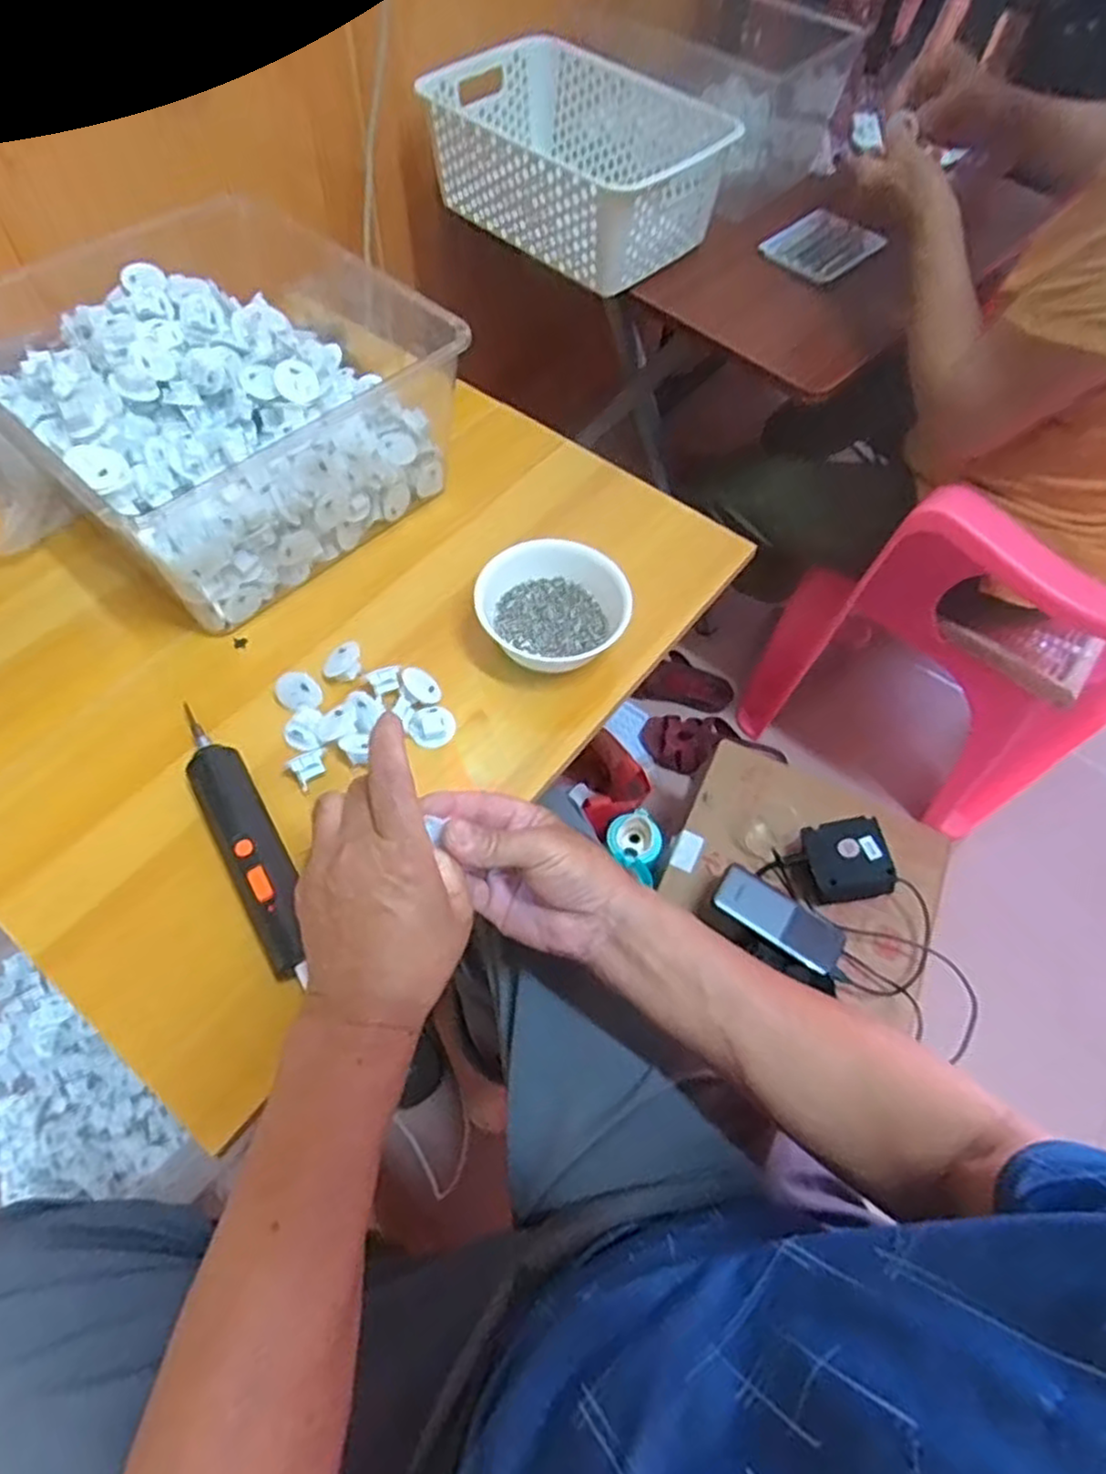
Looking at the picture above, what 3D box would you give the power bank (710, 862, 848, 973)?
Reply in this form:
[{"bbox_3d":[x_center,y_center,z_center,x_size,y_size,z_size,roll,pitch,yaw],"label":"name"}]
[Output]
[{"bbox_3d":[0.225,0.179,0.716,0.132,0.020,0.051,32,63,13],"label":"power bank"}]

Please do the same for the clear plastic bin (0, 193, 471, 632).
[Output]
[{"bbox_3d":[-0.269,-0.291,0.613,0.313,0.125,0.339,-38,70,-22],"label":"clear plastic bin"}]

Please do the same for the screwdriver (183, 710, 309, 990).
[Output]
[{"bbox_3d":[-0.197,0.059,0.461,0.036,0.022,0.197,-28,66,-18],"label":"screwdriver"}]

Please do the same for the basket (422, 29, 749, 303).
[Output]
[{"bbox_3d":[0.017,-0.630,0.793,0.303,0.106,0.205,38,65,16],"label":"basket"}]

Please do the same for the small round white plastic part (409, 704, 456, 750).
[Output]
[{"bbox_3d":[-0.088,-0.008,0.532,0.032,0.010,0.031,2,61,-3],"label":"small round white plastic part"}]

